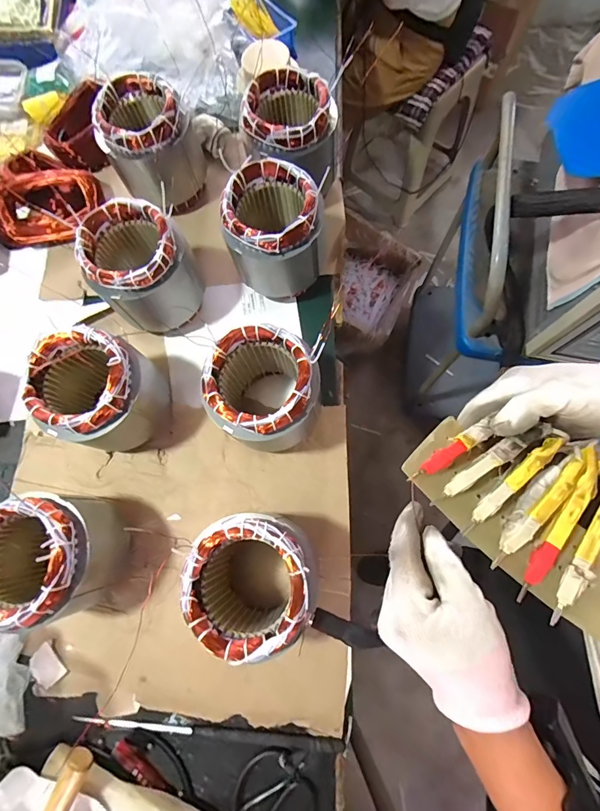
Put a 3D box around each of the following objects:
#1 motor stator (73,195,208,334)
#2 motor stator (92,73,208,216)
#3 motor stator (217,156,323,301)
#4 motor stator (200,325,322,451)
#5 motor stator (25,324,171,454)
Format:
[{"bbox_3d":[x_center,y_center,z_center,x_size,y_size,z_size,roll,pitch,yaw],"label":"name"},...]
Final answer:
[{"bbox_3d":[-0.242,-0.216,0.609,0.140,0.154,0.142,-1,75,2],"label":"motor stator"},{"bbox_3d":[-0.256,-0.455,0.681,0.147,0.156,0.147,-1,75,2],"label":"motor stator"},{"bbox_3d":[-0.038,-0.268,0.612,0.136,0.164,0.136,-1,75,2],"label":"motor stator"},{"bbox_3d":[-0.047,-0.012,0.546,0.136,0.169,0.136,-1,75,2],"label":"motor stator"},{"bbox_3d":[-0.289,-0.015,0.561,0.145,0.164,0.147,-1,75,2],"label":"motor stator"}]

